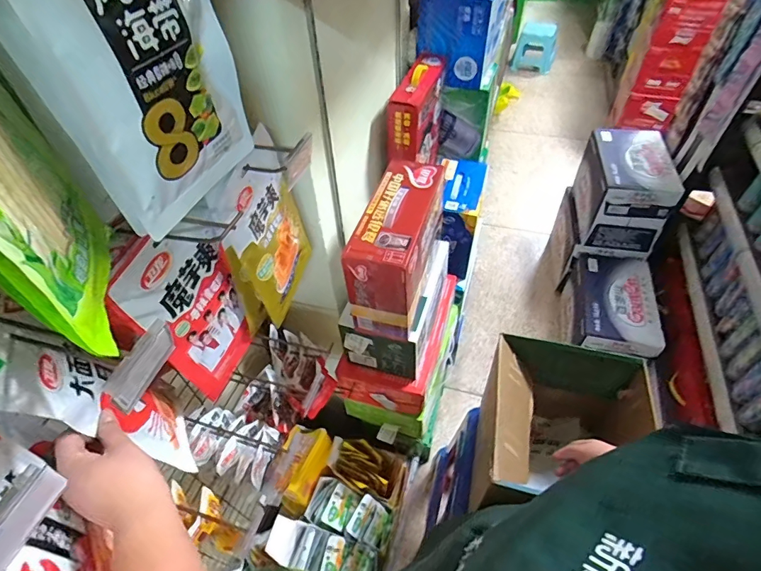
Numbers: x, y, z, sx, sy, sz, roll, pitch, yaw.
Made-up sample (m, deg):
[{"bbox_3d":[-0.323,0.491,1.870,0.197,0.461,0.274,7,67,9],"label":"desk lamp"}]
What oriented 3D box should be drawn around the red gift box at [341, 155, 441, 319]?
[{"bbox_3d":[0.034,-0.098,0.777,0.113,0.127,0.272,12,51,13],"label":"red gift box"}]

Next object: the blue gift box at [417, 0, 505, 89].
[{"bbox_3d":[0.207,-0.655,1.081,0.189,0.212,0.215,15,51,15],"label":"blue gift box"}]

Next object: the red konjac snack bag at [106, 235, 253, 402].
[{"bbox_3d":[-0.219,0.031,0.516,0.025,0.231,0.130,14,51,14],"label":"red konjac snack bag"}]

